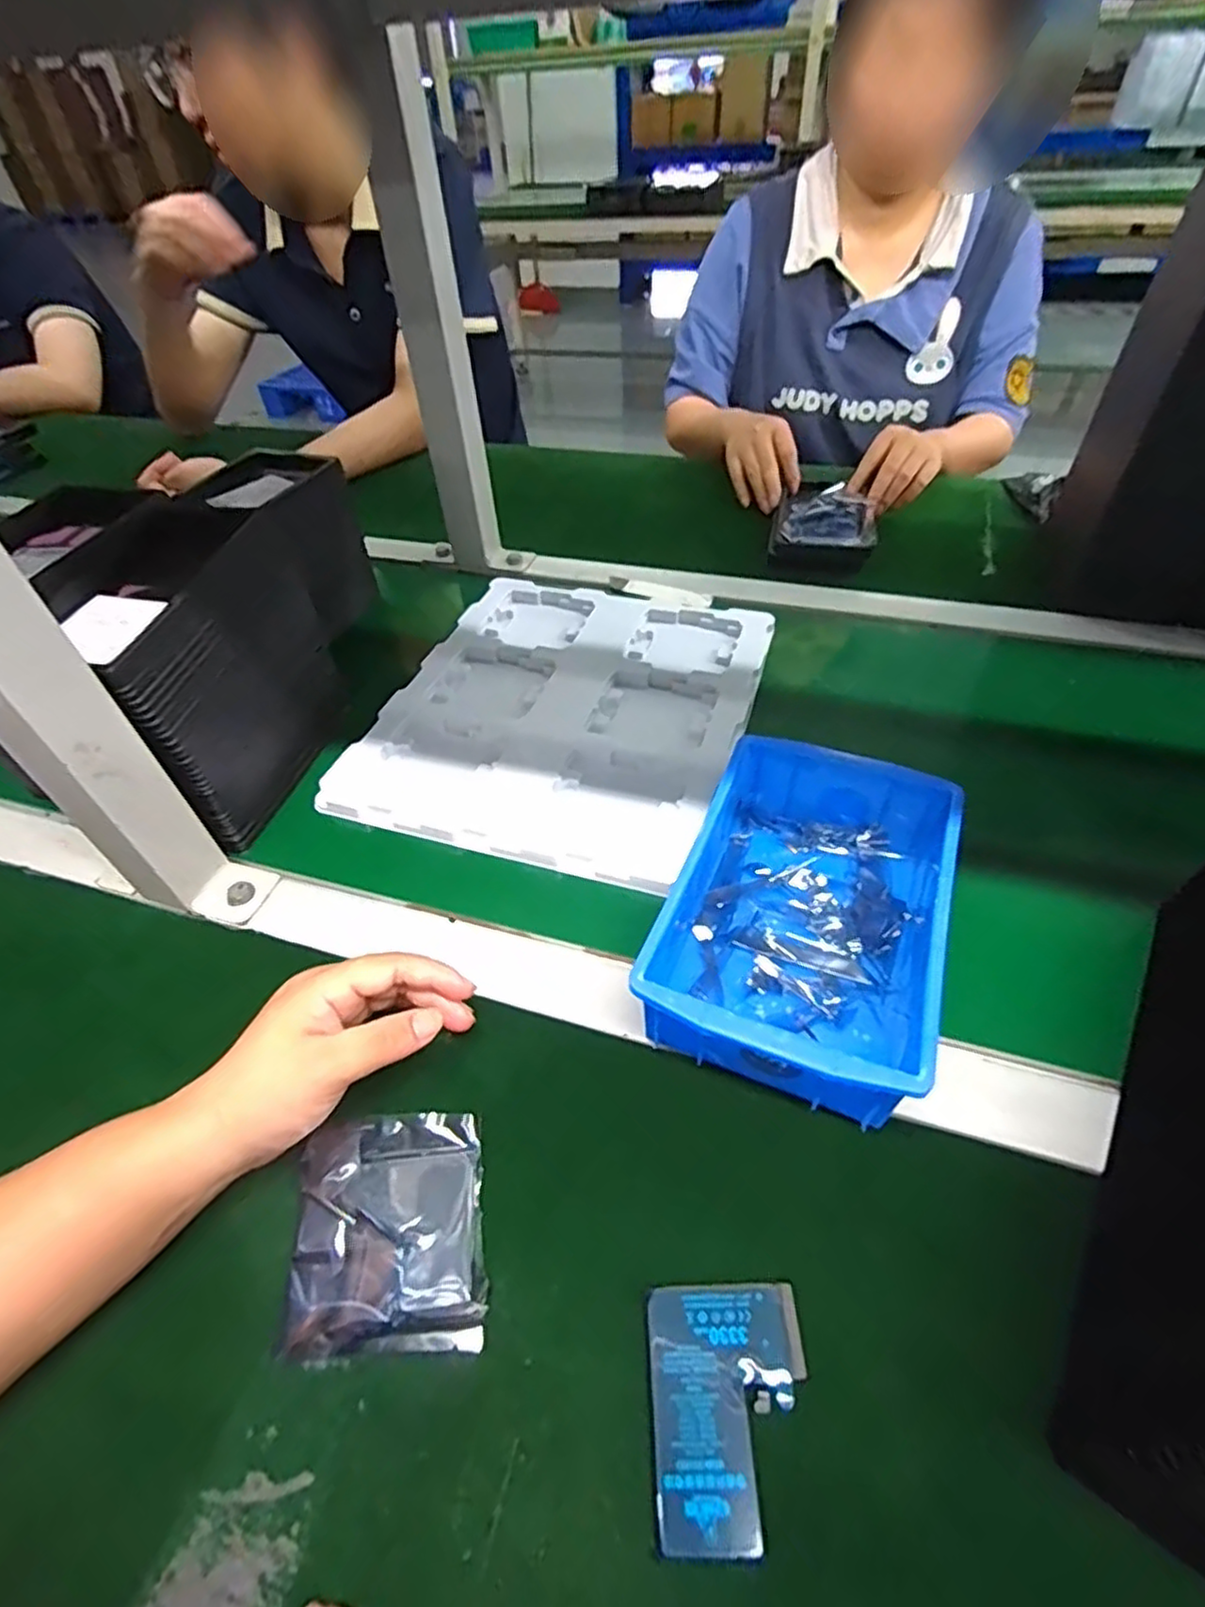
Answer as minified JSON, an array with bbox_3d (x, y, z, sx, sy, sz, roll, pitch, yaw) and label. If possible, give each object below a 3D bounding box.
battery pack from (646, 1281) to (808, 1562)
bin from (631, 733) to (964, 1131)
[{"bbox_3d":[0.048,0.227,0.257,0.059,0.005,0.075,-2,47,2],"label":"battery pack"},{"bbox_3d":[0.109,0.057,0.372,0.129,0.064,0.198,15,49,17],"label":"bin"}]

